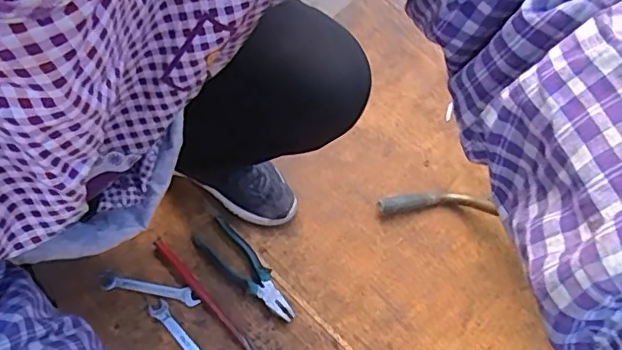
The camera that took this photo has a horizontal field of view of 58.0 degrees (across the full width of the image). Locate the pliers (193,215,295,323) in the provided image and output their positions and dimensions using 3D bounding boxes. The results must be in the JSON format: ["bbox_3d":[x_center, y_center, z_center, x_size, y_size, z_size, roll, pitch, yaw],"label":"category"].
[{"bbox_3d":[-0.095,0.150,0.881,0.194,0.024,0.059,40,71,12],"label":"pliers"}]

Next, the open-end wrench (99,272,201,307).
[{"bbox_3d":[-0.237,0.172,0.838,0.140,0.004,0.025,13,77,-4],"label":"open-end wrench"}]

